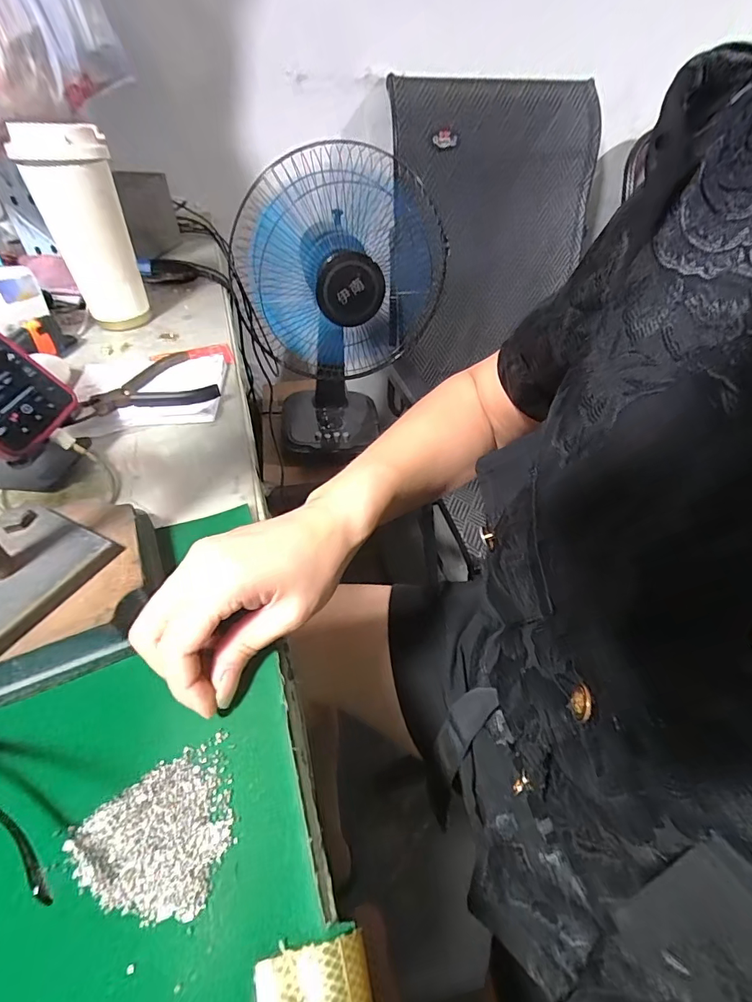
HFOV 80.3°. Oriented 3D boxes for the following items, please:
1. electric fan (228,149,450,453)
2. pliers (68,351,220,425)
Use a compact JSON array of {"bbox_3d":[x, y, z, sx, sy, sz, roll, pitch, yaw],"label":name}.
[{"bbox_3d":[-0.055,-0.300,0.782,0.296,0.494,0.197,6,45,4],"label":"electric fan"},{"bbox_3d":[-0.230,-0.121,0.453,0.126,0.013,0.099,-14,47,-15],"label":"pliers"}]

